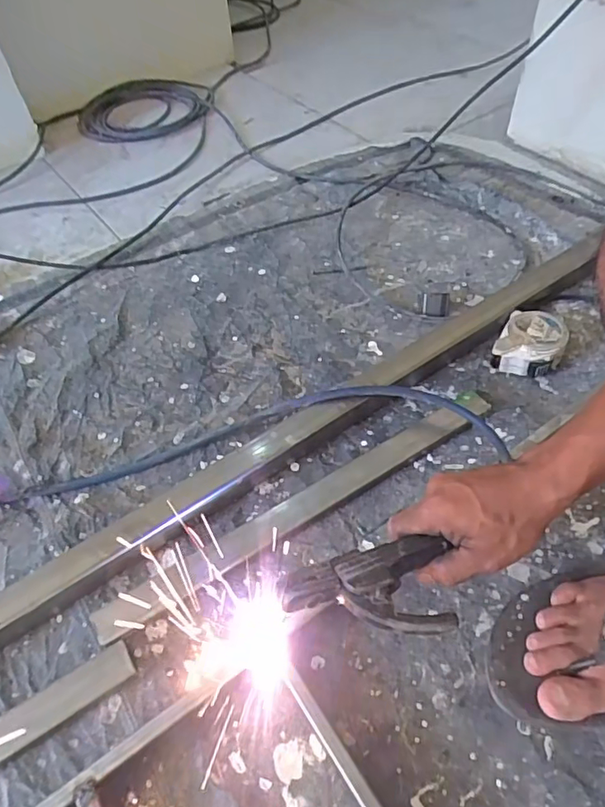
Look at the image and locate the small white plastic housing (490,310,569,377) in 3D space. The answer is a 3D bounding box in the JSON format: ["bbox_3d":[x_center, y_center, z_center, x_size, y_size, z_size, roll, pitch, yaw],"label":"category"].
[{"bbox_3d":[0.276,-0.071,0.653,0.071,0.043,0.084,26,58,21],"label":"small white plastic housing"}]

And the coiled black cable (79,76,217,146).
[{"bbox_3d":[-0.316,-0.597,1.096,0.272,0.034,0.231,-21,54,-12],"label":"coiled black cable"}]

